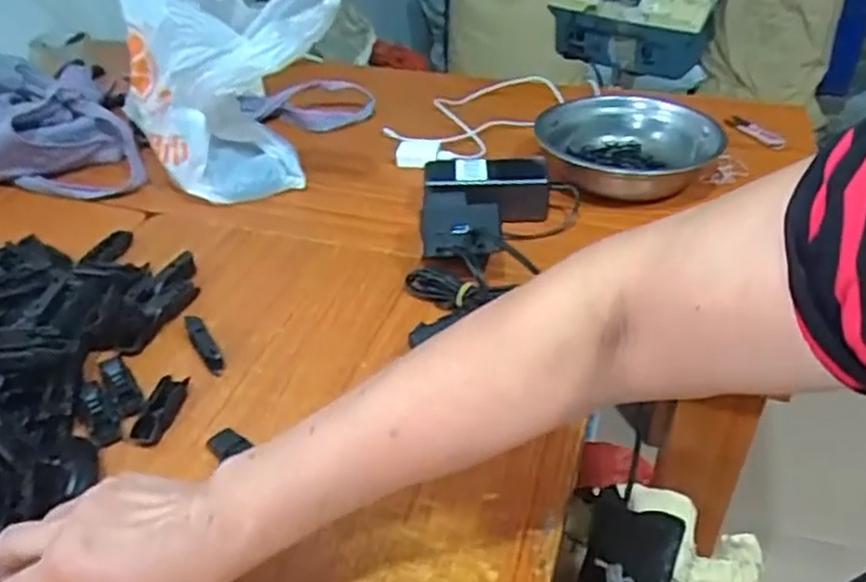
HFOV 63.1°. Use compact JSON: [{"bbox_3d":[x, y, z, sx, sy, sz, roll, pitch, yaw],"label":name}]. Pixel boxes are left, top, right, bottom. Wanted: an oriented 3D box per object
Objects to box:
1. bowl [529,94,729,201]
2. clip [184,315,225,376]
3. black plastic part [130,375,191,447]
[{"bbox_3d":[0.215,-0.150,0.779,0.179,0.065,0.179,-1,36,1],"label":"bowl"},{"bbox_3d":[-0.189,0.042,0.579,0.015,0.017,0.064,-22,40,-26],"label":"clip"},{"bbox_3d":[-0.205,0.088,0.529,0.025,0.007,0.064,3,36,7],"label":"black plastic part"}]

